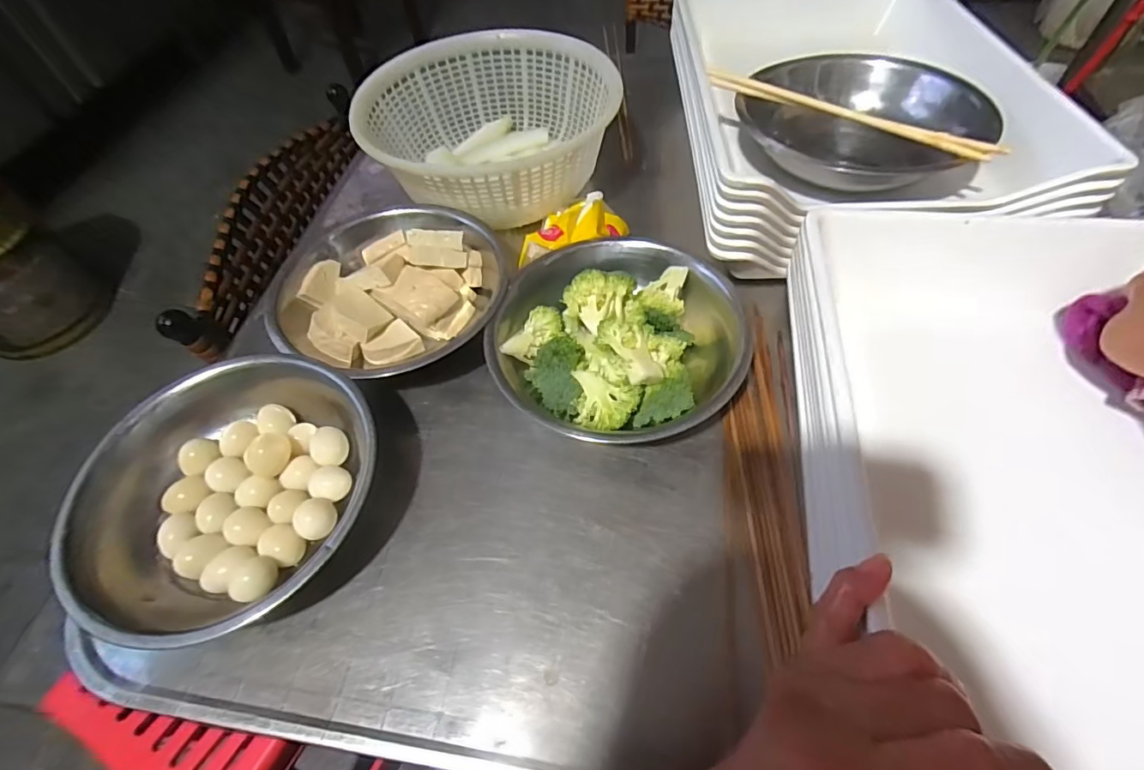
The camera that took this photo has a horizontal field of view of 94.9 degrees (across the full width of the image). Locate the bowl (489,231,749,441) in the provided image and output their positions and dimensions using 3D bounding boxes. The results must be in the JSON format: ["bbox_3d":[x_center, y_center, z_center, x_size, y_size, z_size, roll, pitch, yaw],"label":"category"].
[{"bbox_3d":[0.033,-0.037,0.390,0.179,0.061,0.162,9,57,10],"label":"bowl"}]

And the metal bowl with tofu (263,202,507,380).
[{"bbox_3d":[-0.144,-0.087,0.439,0.182,0.061,0.155,-2,55,2],"label":"metal bowl with tofu"}]

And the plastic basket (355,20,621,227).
[{"bbox_3d":[-0.076,-0.251,0.518,0.237,0.086,0.230,9,57,10],"label":"plastic basket"}]

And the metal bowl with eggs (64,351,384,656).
[{"bbox_3d":[-0.215,0.068,0.340,0.177,0.055,0.183,-2,55,2],"label":"metal bowl with eggs"}]

